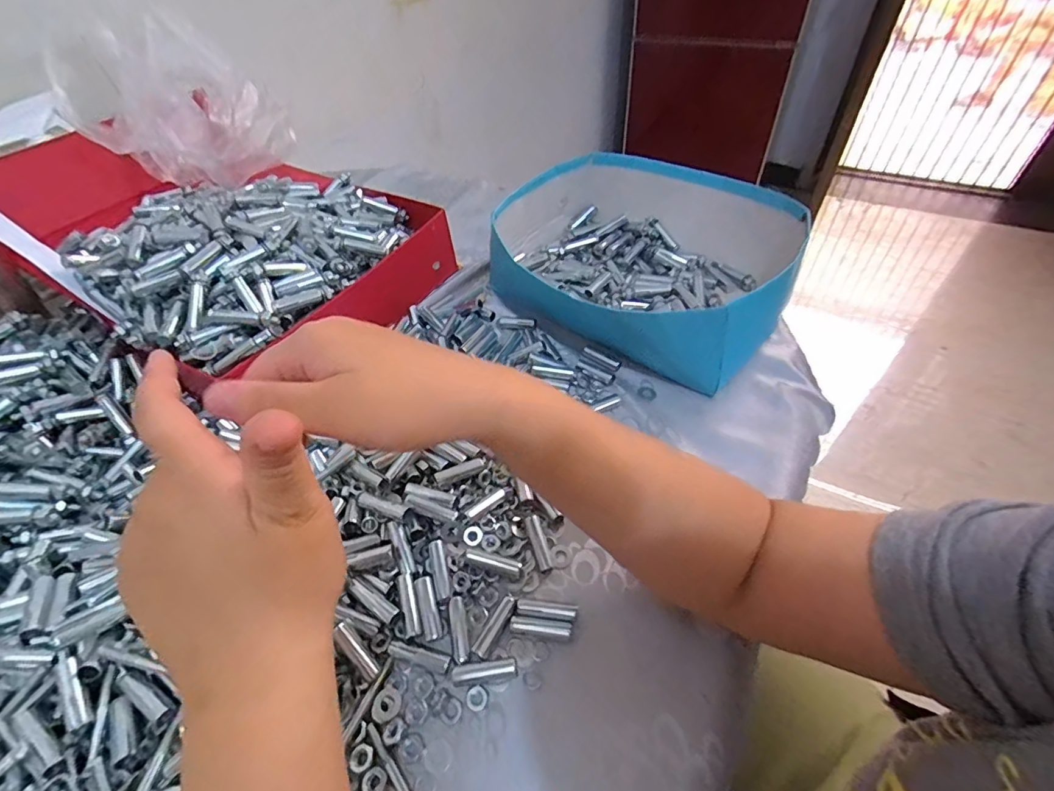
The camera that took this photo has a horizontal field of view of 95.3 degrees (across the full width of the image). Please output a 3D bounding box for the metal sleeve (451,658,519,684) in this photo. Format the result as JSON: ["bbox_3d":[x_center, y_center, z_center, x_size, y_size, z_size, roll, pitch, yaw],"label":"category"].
[{"bbox_3d":[-0.026,0.169,0.295,0.040,0.008,0.010,-5,48,-1],"label":"metal sleeve"}]

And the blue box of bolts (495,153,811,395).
[{"bbox_3d":[0.118,-0.156,0.512,0.288,0.093,0.279,20,52,20],"label":"blue box of bolts"}]

